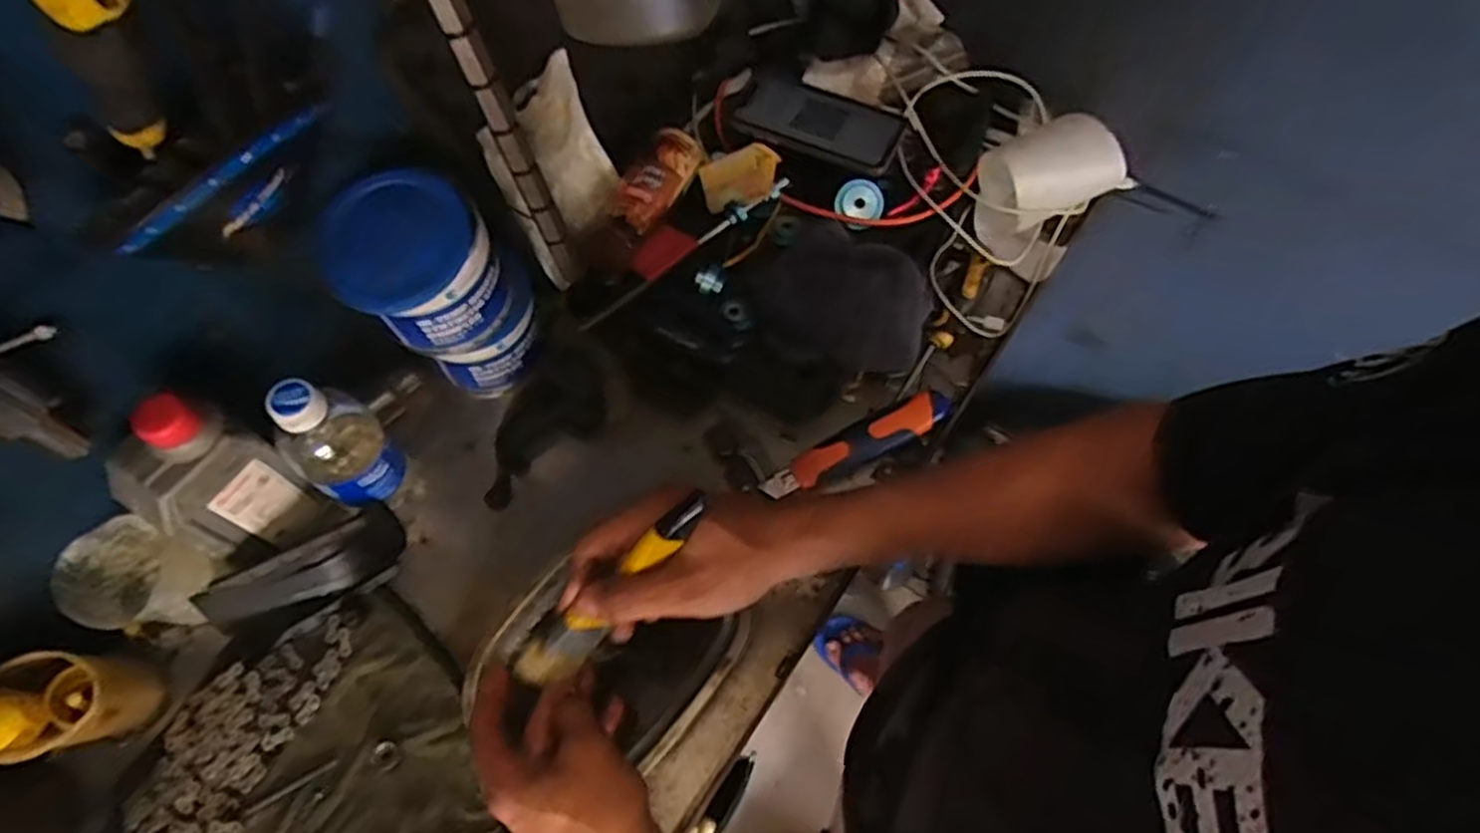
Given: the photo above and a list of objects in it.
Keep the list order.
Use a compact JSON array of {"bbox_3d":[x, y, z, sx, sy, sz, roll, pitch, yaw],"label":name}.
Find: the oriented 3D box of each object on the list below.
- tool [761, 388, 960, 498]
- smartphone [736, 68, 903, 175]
[{"bbox_3d":[0.098,0.024,0.636,0.166,0.030,0.035,-27,68,-13],"label":"tool"},{"bbox_3d":[0.070,-0.267,0.692,0.149,0.016,0.079,26,67,10],"label":"smartphone"}]

